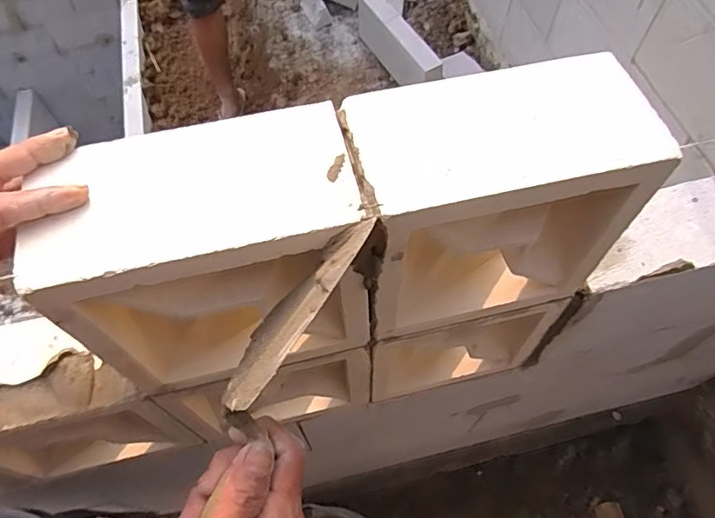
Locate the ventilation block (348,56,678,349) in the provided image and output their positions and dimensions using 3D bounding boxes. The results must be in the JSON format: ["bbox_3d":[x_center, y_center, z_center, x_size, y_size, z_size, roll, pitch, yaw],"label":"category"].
[{"bbox_3d":[0.101,-0.039,0.420,0.206,0.192,0.103,-12,60,-6],"label":"ventilation block"}]

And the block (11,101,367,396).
[{"bbox_3d":[-0.101,0.002,0.392,0.195,0.180,0.103,-13,61,-7],"label":"block"}]

